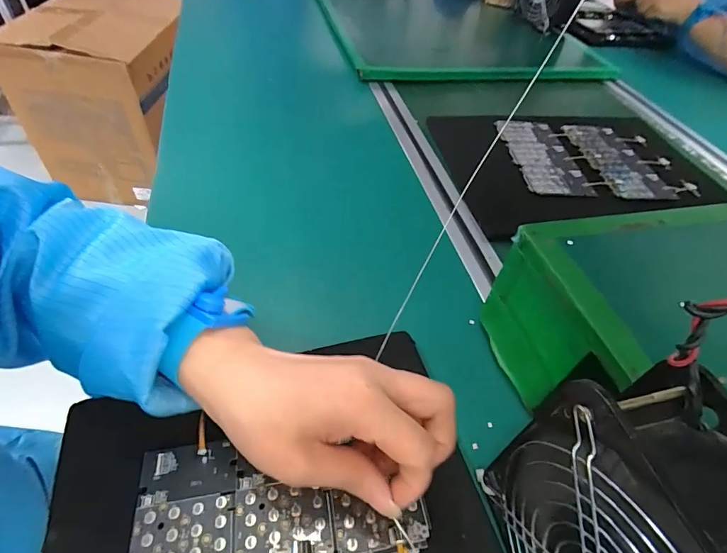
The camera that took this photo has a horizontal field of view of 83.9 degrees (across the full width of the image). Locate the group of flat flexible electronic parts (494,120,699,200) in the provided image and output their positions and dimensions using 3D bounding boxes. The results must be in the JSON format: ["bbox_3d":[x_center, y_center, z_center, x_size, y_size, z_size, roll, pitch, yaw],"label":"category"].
[{"bbox_3d":[0.292,-0.154,0.526,0.205,0.010,0.161,1,50,-3],"label":"group of flat flexible electronic parts"}]

